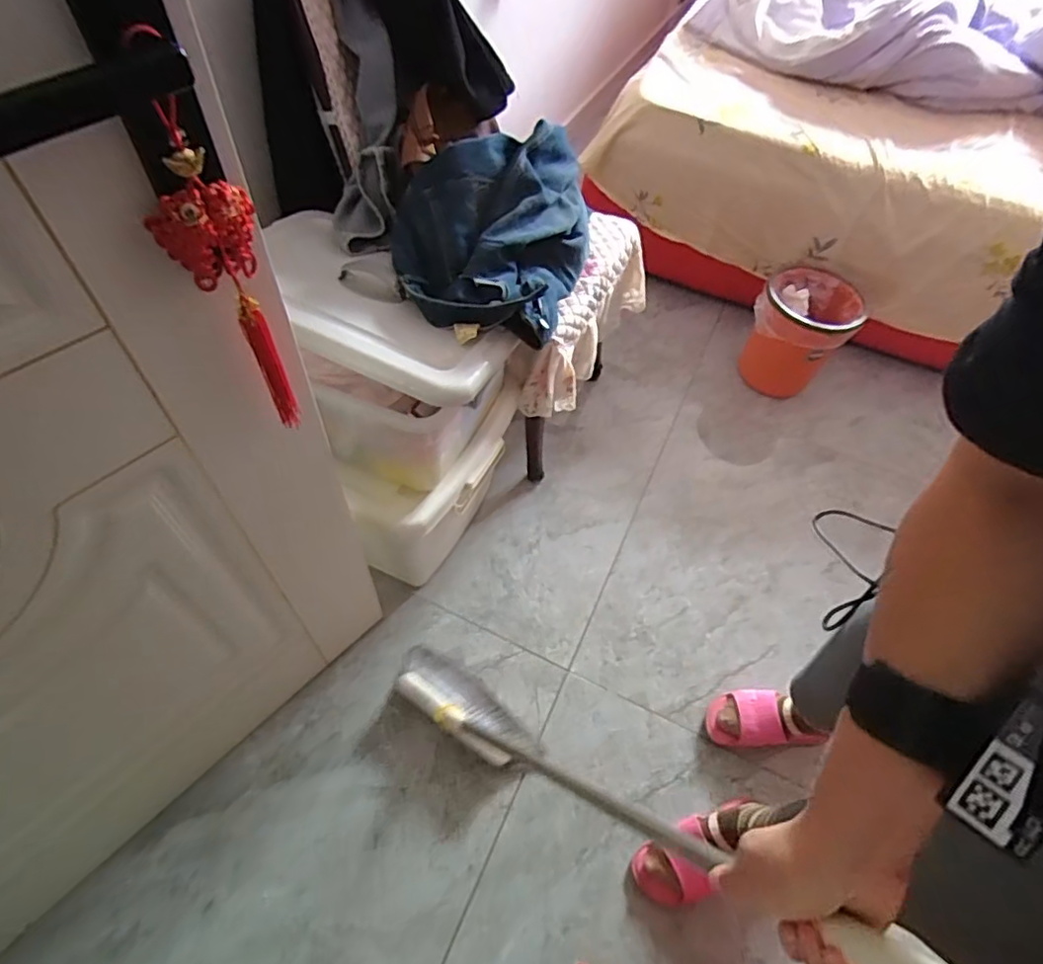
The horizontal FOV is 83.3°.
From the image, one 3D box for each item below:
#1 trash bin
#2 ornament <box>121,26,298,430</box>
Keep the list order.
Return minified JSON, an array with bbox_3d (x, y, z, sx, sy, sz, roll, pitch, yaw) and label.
[{"bbox_3d":[0.677,-0.354,1.473,0.216,0.285,0.223,2,57,-2],"label":"trash bin"},{"bbox_3d":[-0.219,-0.151,0.442,0.063,0.313,0.017,-27,62,-21],"label":"ornament"}]

